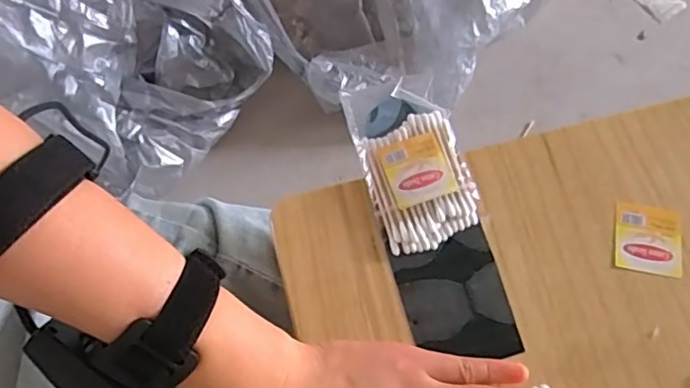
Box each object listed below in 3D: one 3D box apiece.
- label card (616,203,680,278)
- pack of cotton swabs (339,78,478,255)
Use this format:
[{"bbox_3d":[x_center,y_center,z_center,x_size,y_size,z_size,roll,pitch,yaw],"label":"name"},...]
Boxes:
[{"bbox_3d":[0.188,0.028,0.363,0.039,0.004,0.042,10,69,5],"label":"label card"},{"bbox_3d":[0.043,-0.023,0.380,0.062,0.011,0.117,-15,69,-5],"label":"pack of cotton swabs"}]

